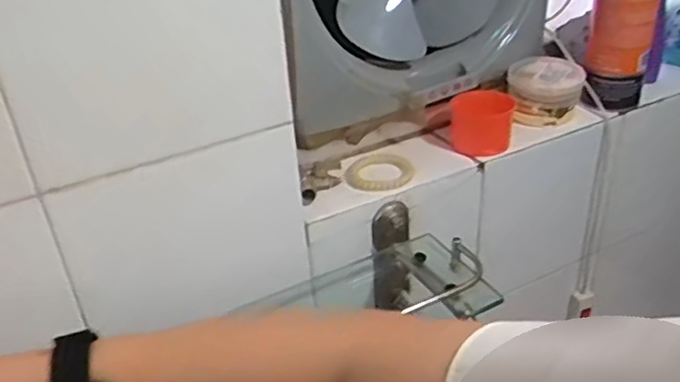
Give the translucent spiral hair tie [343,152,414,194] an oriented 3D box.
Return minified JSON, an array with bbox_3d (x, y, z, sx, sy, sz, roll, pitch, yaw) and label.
[{"bbox_3d":[0.042,-0.022,0.698,0.071,0.011,0.081,25,43,36],"label":"translucent spiral hair tie"}]

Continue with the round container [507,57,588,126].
[{"bbox_3d":[0.238,-0.116,0.781,0.076,0.059,0.079,-1,33,3],"label":"round container"}]

